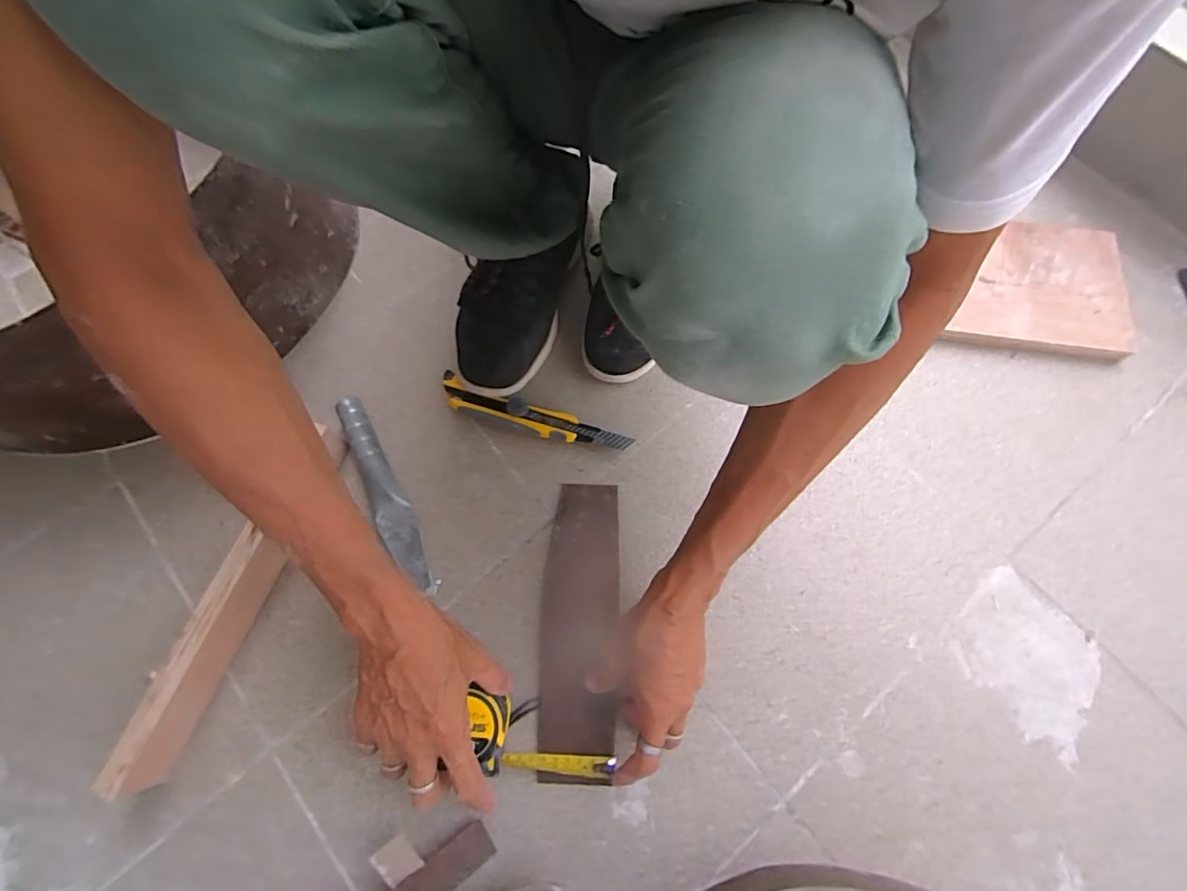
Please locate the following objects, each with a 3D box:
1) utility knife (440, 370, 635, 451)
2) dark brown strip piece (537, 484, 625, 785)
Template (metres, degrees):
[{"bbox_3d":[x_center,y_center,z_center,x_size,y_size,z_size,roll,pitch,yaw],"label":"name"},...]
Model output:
[{"bbox_3d":[-0.063,-0.028,0.513,0.199,0.021,0.035,21,74,5],"label":"utility knife"},{"bbox_3d":[-0.012,0.157,0.460,0.067,0.008,0.248,1,72,3],"label":"dark brown strip piece"}]

